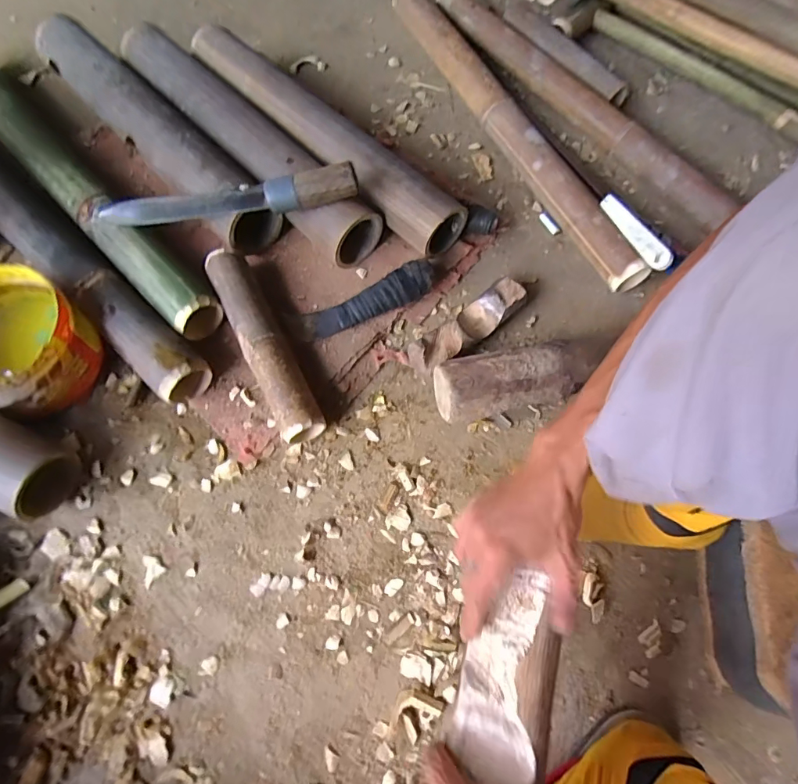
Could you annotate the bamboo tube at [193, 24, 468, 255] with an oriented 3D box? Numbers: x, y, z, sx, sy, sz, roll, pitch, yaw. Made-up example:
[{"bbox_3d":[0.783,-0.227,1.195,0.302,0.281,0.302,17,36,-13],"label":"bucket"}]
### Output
[{"bbox_3d":[-0.108,-0.364,0.654,0.069,0.070,0.483,-42,74,-16],"label":"bamboo tube"}]

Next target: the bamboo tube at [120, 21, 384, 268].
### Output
[{"bbox_3d":[-0.219,-0.357,0.663,0.088,0.085,0.488,-41,76,-16],"label":"bamboo tube"}]

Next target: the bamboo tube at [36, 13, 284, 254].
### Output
[{"bbox_3d":[-0.346,-0.373,0.659,0.083,0.079,0.496,-41,76,-16],"label":"bamboo tube"}]

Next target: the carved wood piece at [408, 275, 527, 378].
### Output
[{"bbox_3d":[0.086,-0.083,0.598,0.166,0.043,0.053,-37,75,-15],"label":"carved wood piece"}]

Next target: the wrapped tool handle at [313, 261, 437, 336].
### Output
[{"bbox_3d":[-0.035,-0.119,0.600,0.171,0.042,0.047,-27,73,-12],"label":"wrapped tool handle"}]

